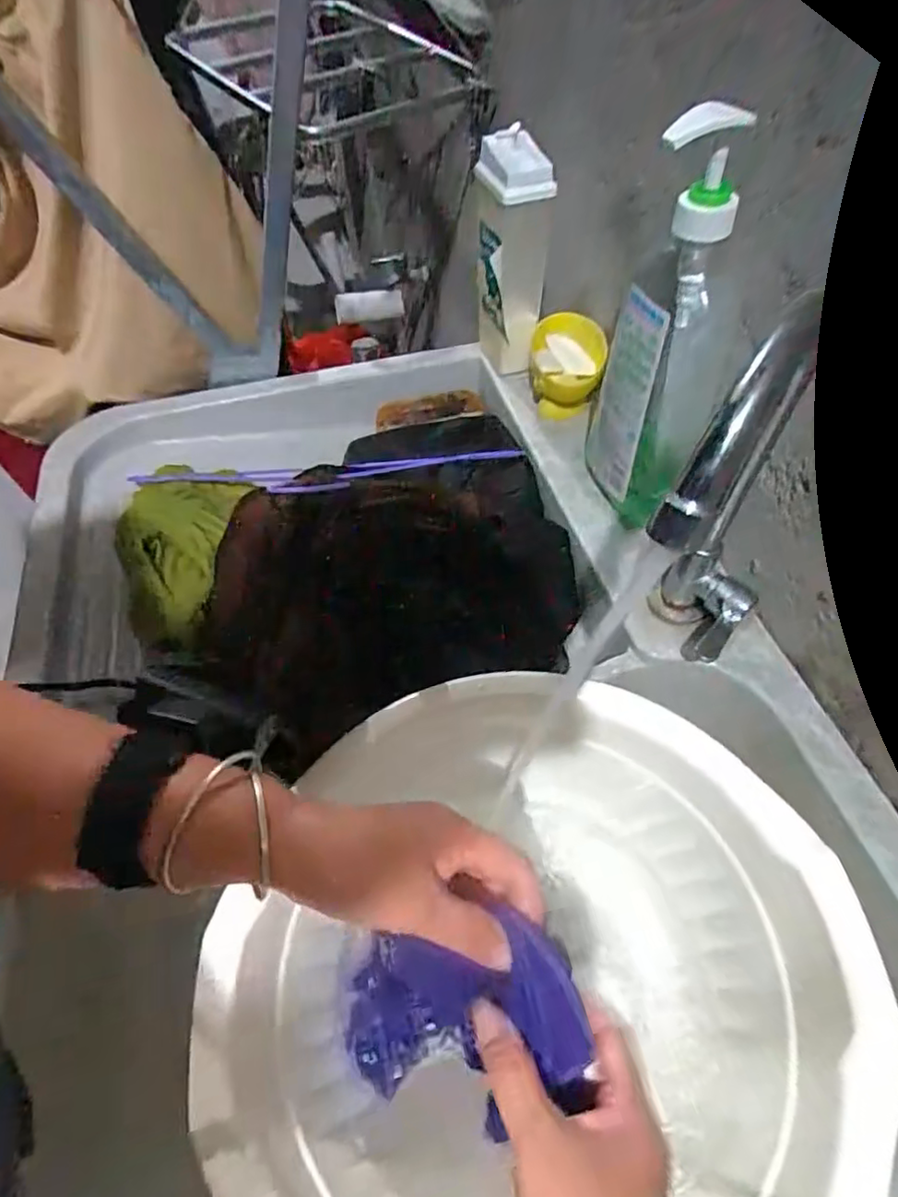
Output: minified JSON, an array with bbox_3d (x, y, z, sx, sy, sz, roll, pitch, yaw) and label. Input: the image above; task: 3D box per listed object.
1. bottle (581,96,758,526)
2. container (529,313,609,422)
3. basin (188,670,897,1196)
[{"bbox_3d":[0.145,-0.165,0.431,0.072,0.280,0.082,14,56,11],"label":"bottle"},{"bbox_3d":[0.114,-0.222,0.607,0.070,0.061,0.087,9,55,7],"label":"container"},{"bbox_3d":[0.053,0.250,0.386,0.340,0.150,0.357,0,54,1],"label":"basin"}]

